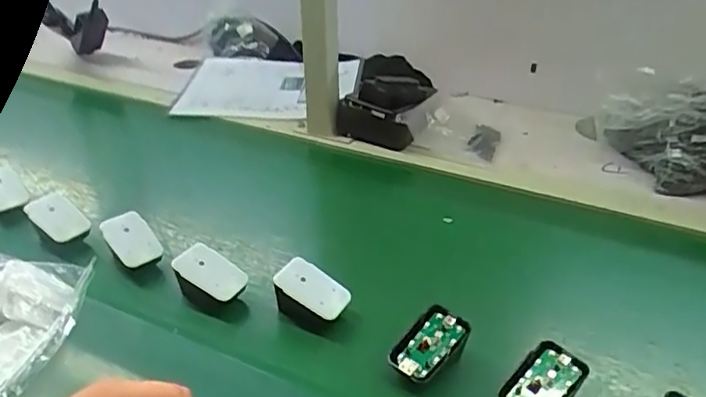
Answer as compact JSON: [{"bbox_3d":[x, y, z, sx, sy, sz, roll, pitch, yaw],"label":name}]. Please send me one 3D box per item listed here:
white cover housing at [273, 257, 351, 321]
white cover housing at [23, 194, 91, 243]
[{"bbox_3d":[-0.037,0.083,0.529,0.069,0.034,0.006,36,-10,-8],"label":"white cover housing"},{"bbox_3d":[-0.321,0.020,0.626,0.072,0.017,0.039,33,72,16],"label":"white cover housing"}]

